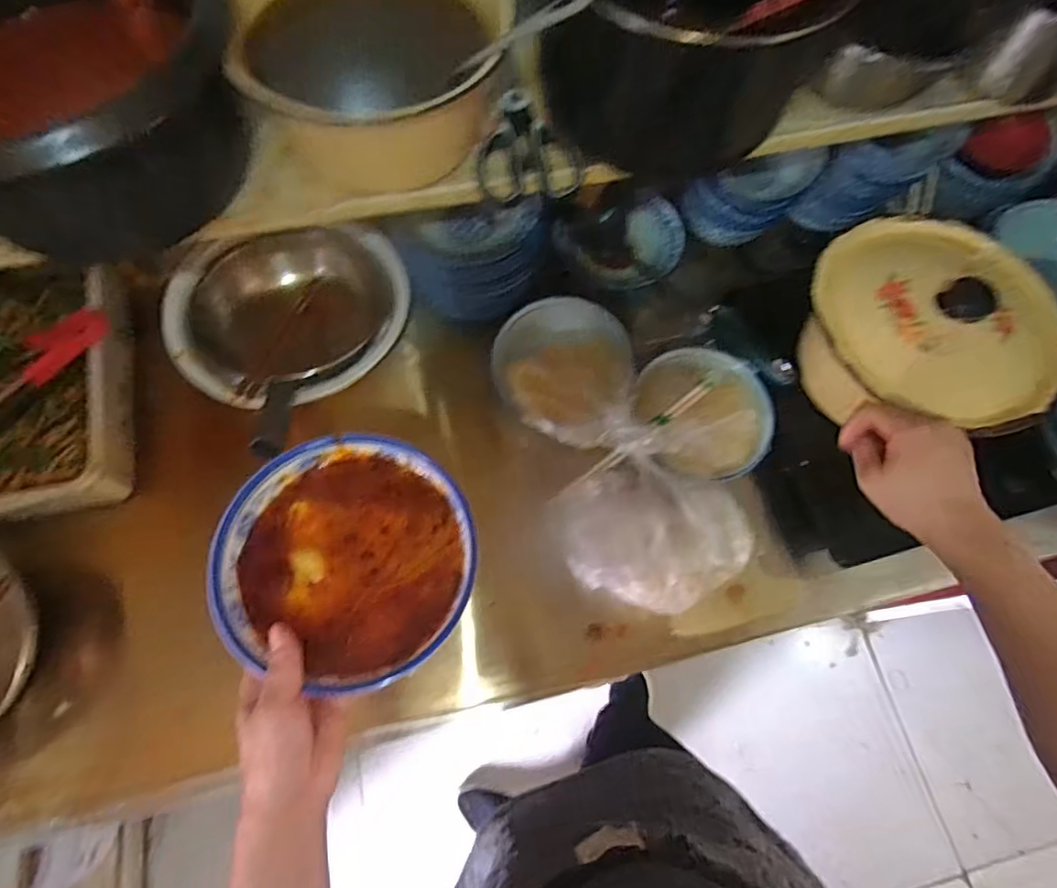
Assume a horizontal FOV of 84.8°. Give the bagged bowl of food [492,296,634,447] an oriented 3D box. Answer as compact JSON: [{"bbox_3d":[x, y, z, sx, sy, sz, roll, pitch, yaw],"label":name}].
[{"bbox_3d":[0.039,-0.083,0.673,0.154,0.062,0.159,1,69,-2],"label":"bagged bowl of food"}]

